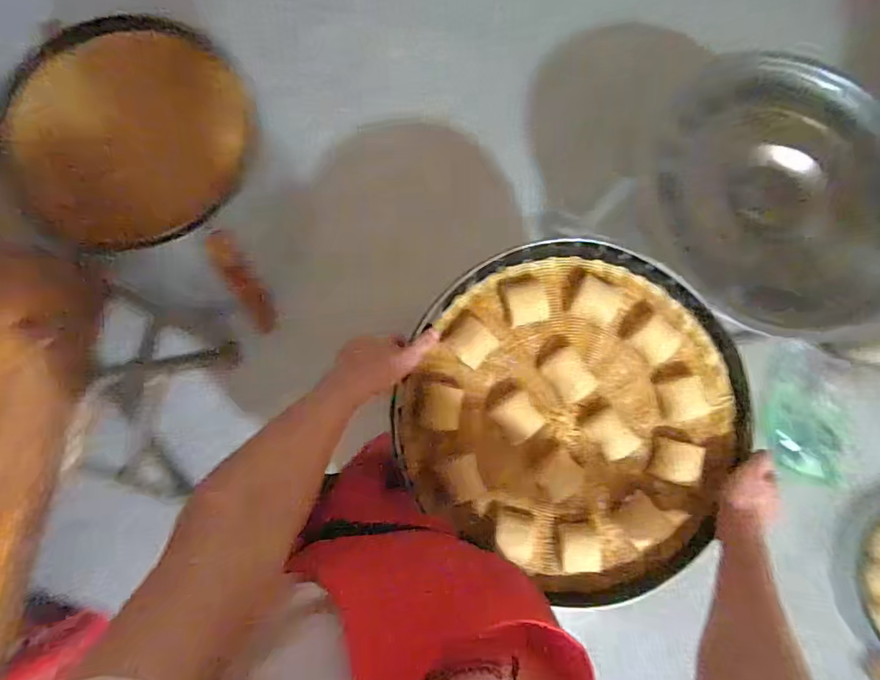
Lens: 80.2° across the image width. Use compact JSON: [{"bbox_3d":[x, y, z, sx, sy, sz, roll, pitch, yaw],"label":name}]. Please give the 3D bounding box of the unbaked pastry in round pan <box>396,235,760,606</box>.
[{"bbox_3d":[0.175,0.087,0.681,0.416,0.045,0.418,0,82,-2],"label":"unbaked pastry in round pan"}]

